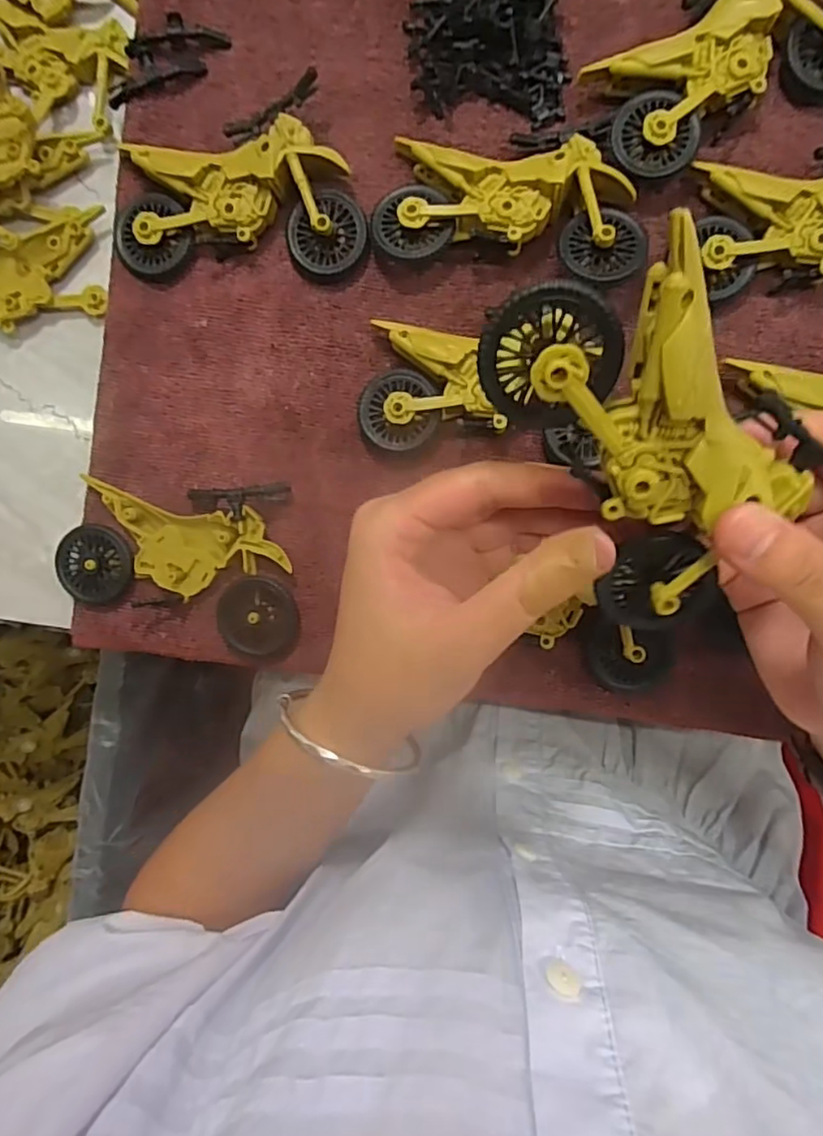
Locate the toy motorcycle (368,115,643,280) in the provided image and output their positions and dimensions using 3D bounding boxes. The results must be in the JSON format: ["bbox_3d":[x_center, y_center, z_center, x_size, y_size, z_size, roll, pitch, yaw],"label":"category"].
[{"bbox_3d":[0.044,-0.166,0.267,0.114,0.022,0.065,8,93,4],"label":"toy motorcycle"}]

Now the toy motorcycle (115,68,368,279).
[{"bbox_3d":[-0.082,-0.167,0.279,0.111,0.020,0.073,-10,91,5],"label":"toy motorcycle"}]

